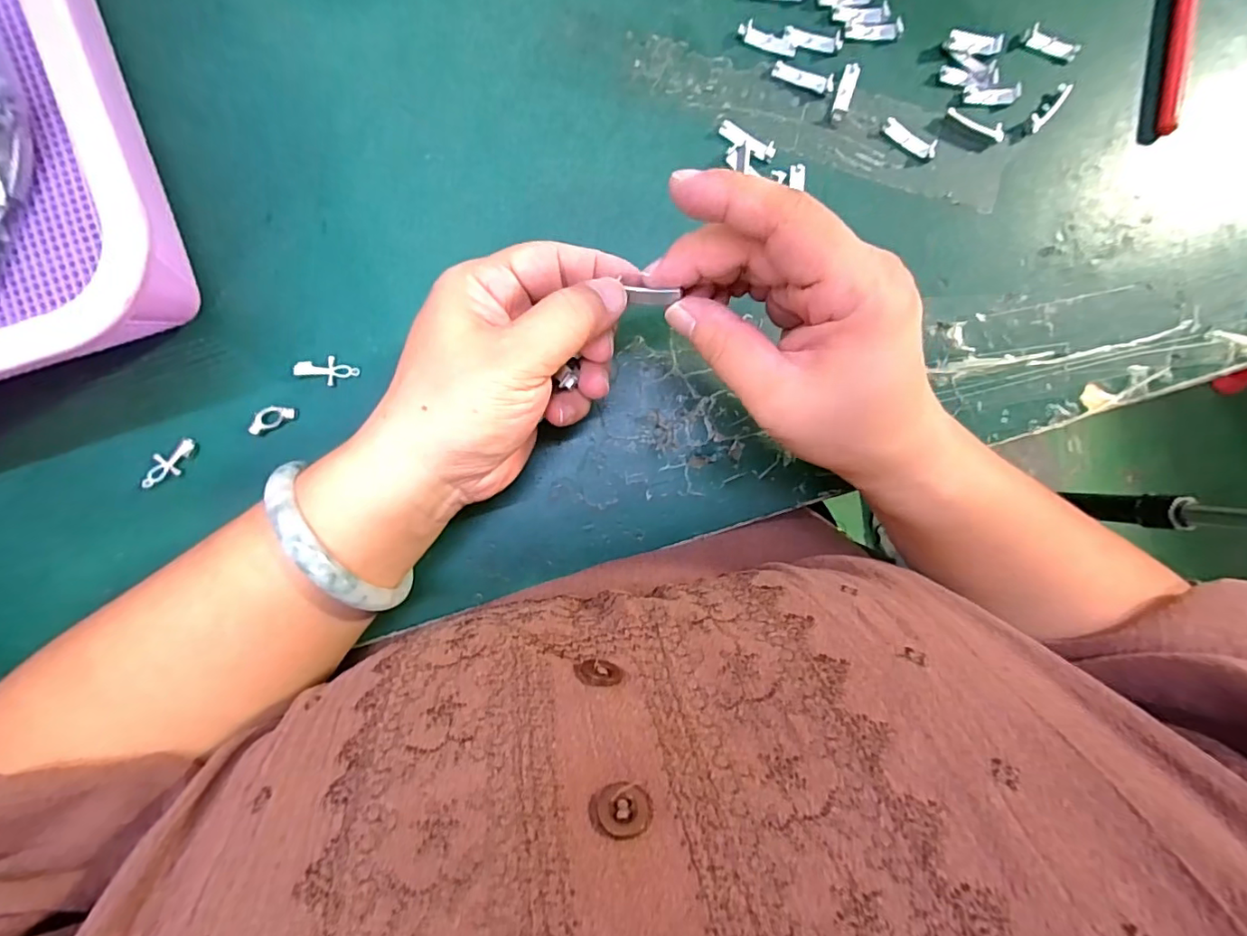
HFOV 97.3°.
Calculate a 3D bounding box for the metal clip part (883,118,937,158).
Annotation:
[{"bbox_3d":[0.143,-0.164,0.274,0.028,0.005,0.009,30,88,-3],"label":"metal clip part"}]

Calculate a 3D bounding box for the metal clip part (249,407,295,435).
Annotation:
[{"bbox_3d":[-0.163,-0.023,0.252,0.020,0.004,0.009,-25,91,-3],"label":"metal clip part"}]

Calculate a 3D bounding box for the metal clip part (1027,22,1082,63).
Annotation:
[{"bbox_3d":[0.218,-0.215,0.276,0.026,0.004,0.009,21,88,-3],"label":"metal clip part"}]

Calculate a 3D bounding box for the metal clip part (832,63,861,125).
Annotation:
[{"bbox_3d":[0.111,-0.187,0.273,0.008,0.004,0.030,17,88,-3],"label":"metal clip part"}]

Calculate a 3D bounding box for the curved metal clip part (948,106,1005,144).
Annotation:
[{"bbox_3d":[0.178,-0.172,0.275,0.031,0.006,0.008,23,88,-3],"label":"curved metal clip part"}]

